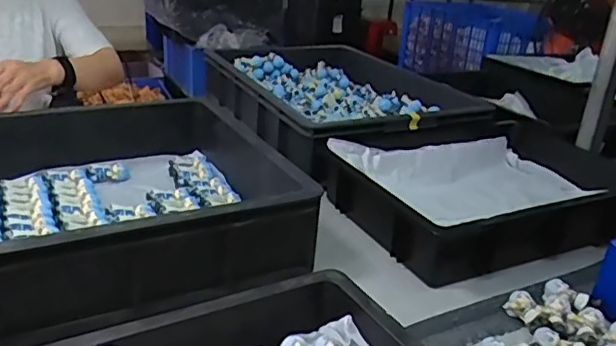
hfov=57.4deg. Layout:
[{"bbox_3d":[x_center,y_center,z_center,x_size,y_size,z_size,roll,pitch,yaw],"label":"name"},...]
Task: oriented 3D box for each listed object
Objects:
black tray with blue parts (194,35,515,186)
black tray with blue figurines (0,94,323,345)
[{"bbox_3d":[0.056,-0.157,1.198,0.396,0.114,0.573,-6,25,-25],"label":"black tray with blue parts"},{"bbox_3d":[-0.334,0.041,0.708,0.576,0.125,0.400,-8,26,-28],"label":"black tray with blue figurines"}]

